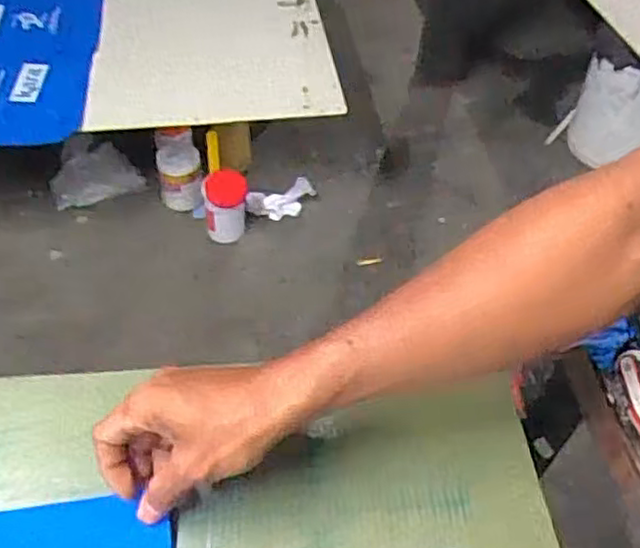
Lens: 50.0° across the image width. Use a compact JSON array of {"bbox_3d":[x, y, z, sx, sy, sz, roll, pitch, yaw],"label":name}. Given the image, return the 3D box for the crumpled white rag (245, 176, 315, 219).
[{"bbox_3d":[-0.094,-0.178,1.661,0.169,0.104,0.022,-12,52,-13],"label":"crumpled white rag"}]

